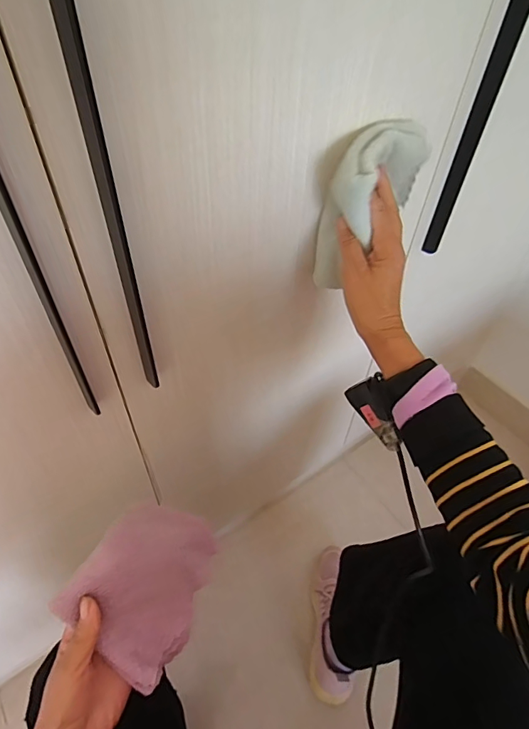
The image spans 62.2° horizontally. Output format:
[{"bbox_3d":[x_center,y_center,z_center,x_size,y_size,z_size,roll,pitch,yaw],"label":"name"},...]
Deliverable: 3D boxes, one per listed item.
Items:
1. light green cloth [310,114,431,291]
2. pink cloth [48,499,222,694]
[{"bbox_3d":[0.106,-0.166,0.443,0.056,0.133,0.148,28,54,20],"label":"light green cloth"},{"bbox_3d":[-0.099,0.196,0.399,0.021,0.129,0.131,-8,31,52],"label":"pink cloth"}]

